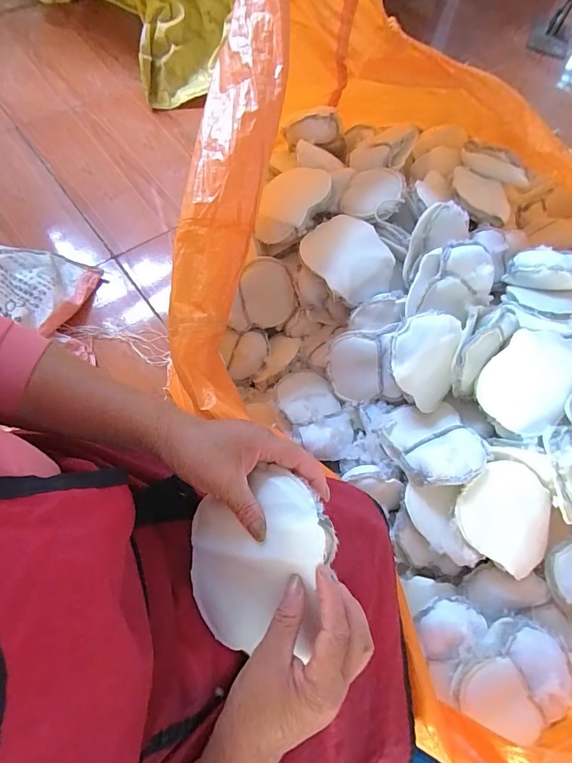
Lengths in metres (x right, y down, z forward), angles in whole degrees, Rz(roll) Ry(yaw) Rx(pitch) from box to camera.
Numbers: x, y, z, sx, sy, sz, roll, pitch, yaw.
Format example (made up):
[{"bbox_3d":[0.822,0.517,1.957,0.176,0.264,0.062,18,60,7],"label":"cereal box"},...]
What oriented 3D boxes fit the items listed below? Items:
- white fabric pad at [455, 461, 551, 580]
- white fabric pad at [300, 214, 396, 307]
[{"bbox_3d":[0.346,0.206,0.616,0.147,0.015,0.146,37,85,9],"label":"white fabric pad"},{"bbox_3d":[0.119,-0.232,0.743,0.133,0.039,0.178,-39,75,-19],"label":"white fabric pad"}]

